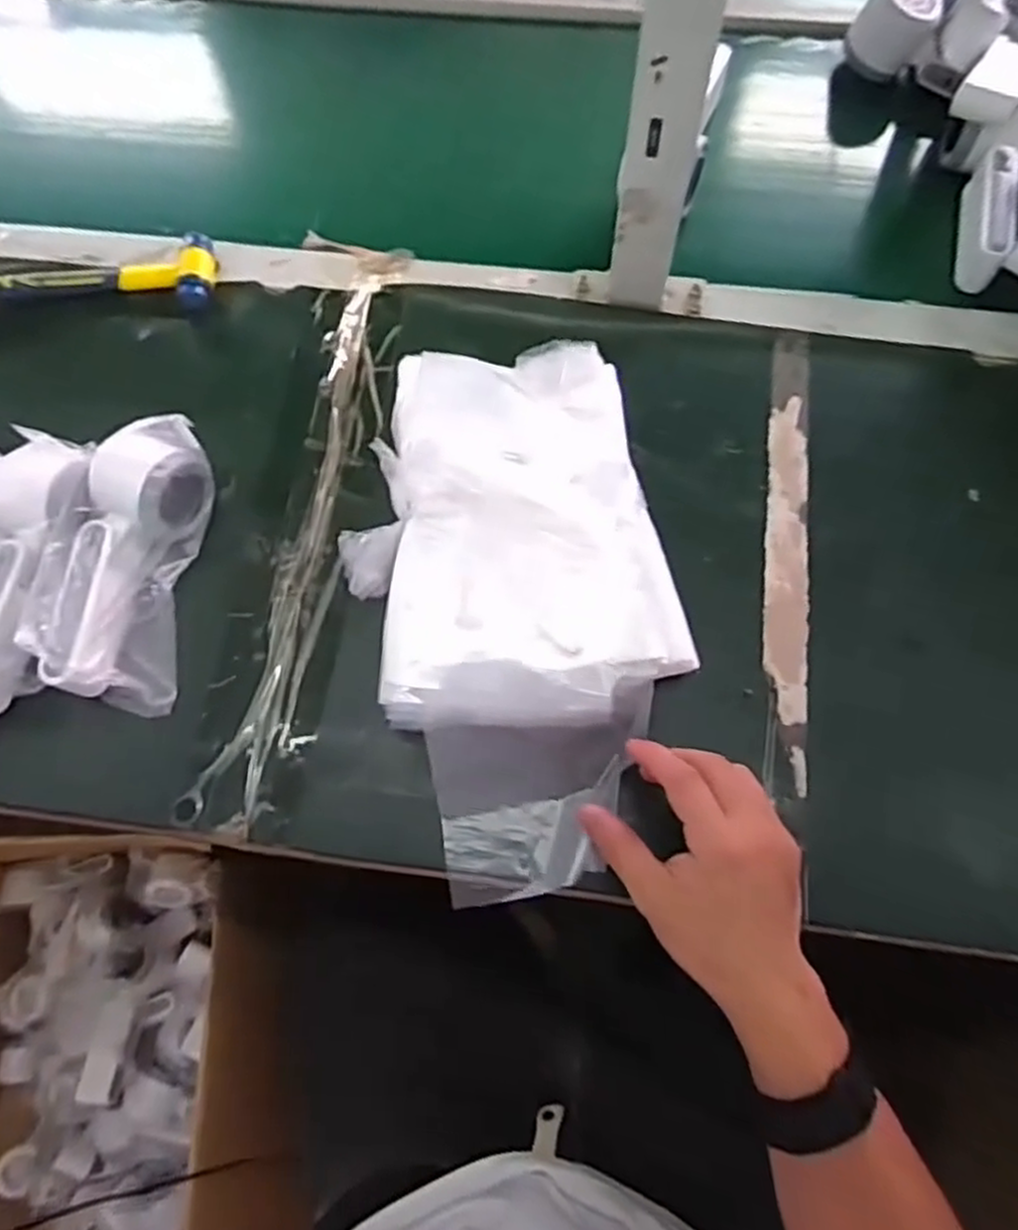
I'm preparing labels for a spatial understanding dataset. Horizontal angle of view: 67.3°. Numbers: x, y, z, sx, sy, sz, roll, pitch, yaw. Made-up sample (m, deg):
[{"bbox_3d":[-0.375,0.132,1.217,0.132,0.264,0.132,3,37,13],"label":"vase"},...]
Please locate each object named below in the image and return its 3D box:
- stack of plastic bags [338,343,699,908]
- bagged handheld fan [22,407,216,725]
[{"bbox_3d":[0.007,-0.007,0.447,0.181,0.081,0.306,-12,73,-4],"label":"stack of plastic bags"},{"bbox_3d":[-0.236,-0.031,0.480,0.069,0.065,0.177,4,70,3],"label":"bagged handheld fan"}]

